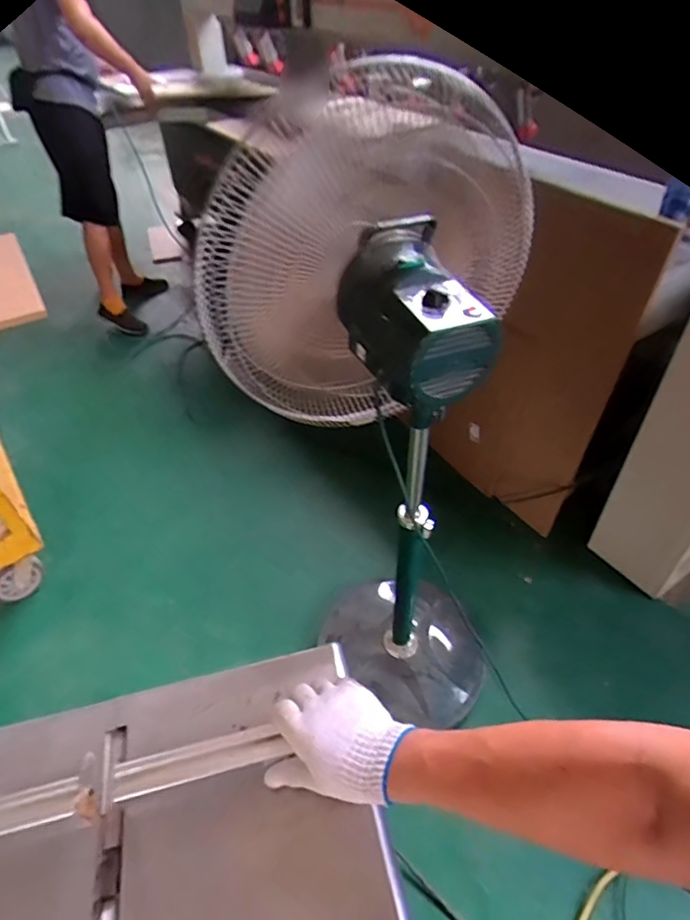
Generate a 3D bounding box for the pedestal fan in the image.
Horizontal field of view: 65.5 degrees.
[{"bbox_3d":[0.134,0.050,1.081,0.472,1.190,0.466,20,49,22],"label":"pedestal fan"}]

